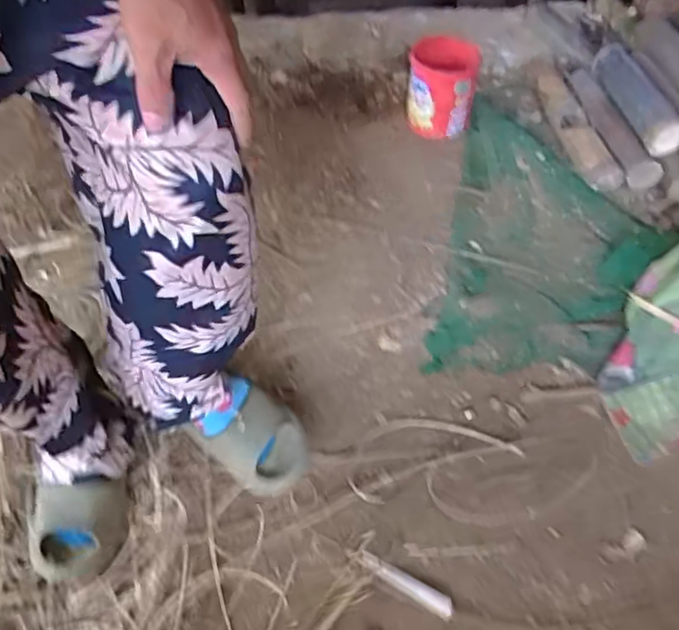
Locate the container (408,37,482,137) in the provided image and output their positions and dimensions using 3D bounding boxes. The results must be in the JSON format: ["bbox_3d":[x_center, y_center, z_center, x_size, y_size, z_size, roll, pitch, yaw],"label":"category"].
[{"bbox_3d":[0.211,-0.473,1.376,0.139,0.156,0.169,8,51,7],"label":"container"}]

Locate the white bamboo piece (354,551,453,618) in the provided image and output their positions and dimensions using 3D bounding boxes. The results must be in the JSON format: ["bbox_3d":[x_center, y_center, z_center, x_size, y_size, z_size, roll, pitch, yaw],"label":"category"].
[{"bbox_3d":[0.076,0.328,0.808,0.131,0.021,0.024,25,55,19],"label":"white bamboo piece"}]

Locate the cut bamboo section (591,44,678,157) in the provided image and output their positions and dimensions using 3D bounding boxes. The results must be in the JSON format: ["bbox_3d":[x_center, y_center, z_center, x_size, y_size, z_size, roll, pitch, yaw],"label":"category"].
[{"bbox_3d":[0.589,-0.430,1.321,0.066,0.068,0.309,-7,50,-6],"label":"cut bamboo section"}]

